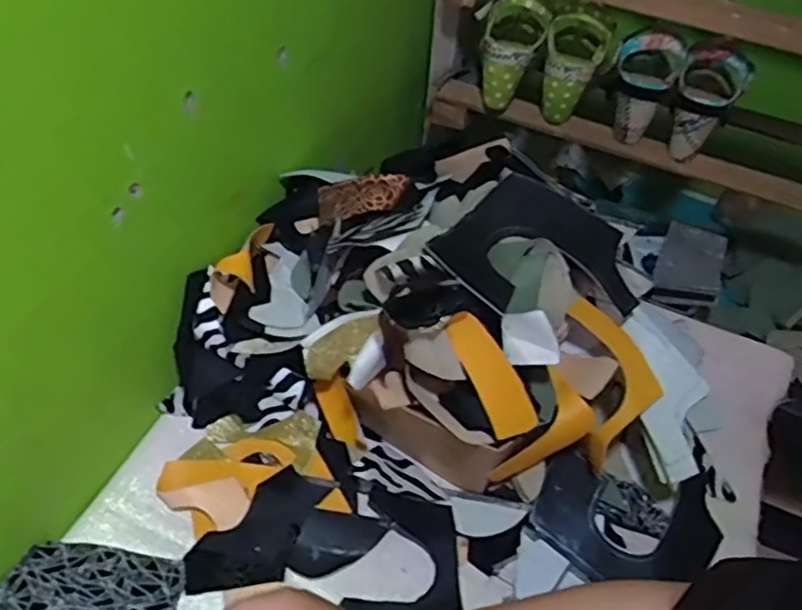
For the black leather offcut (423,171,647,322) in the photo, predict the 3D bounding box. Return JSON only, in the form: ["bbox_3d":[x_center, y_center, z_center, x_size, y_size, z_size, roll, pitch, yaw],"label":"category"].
[{"bbox_3d":[0.135,-0.042,0.659,0.176,0.052,0.181,43,63,14],"label":"black leather offcut"}]

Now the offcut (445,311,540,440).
[{"bbox_3d":[0.080,0.060,0.616,0.007,0.045,0.115,-25,89,-59],"label":"offcut"}]

